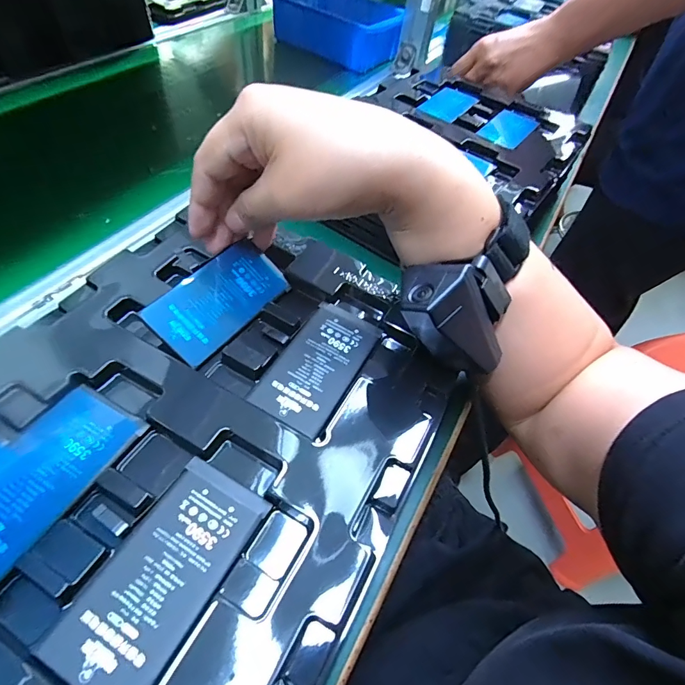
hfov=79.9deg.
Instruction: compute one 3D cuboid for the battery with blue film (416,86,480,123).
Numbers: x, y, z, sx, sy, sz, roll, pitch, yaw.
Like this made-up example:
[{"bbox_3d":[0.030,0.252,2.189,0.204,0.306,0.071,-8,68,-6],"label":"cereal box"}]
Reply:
[{"bbox_3d":[0.118,-0.267,0.455,0.045,0.004,0.086,33,56,16],"label":"battery with blue film"}]

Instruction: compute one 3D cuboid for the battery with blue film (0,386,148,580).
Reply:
[{"bbox_3d":[-0.134,0.060,0.182,0.043,0.006,0.084,24,54,10],"label":"battery with blue film"}]

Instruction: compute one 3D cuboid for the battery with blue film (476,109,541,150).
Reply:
[{"bbox_3d":[0.175,-0.227,0.432,0.043,0.004,0.081,33,56,16],"label":"battery with blue film"}]

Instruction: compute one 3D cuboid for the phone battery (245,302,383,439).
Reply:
[{"bbox_3d":[-0.013,0.011,0.239,0.044,0.004,0.084,27,54,12],"label":"phone battery"}]

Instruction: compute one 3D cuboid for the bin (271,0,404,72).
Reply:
[{"bbox_3d":[-0.006,-0.522,0.677,0.199,0.062,0.114,32,55,15],"label":"bin"}]

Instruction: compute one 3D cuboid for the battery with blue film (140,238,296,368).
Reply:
[{"bbox_3d":[-0.072,-0.027,0.248,0.044,0.004,0.085,45,58,-4],"label":"battery with blue film"}]

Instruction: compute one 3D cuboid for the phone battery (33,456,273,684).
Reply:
[{"bbox_3d":[-0.072,0.092,0.167,0.044,0.005,0.085,27,54,12],"label":"phone battery"}]

